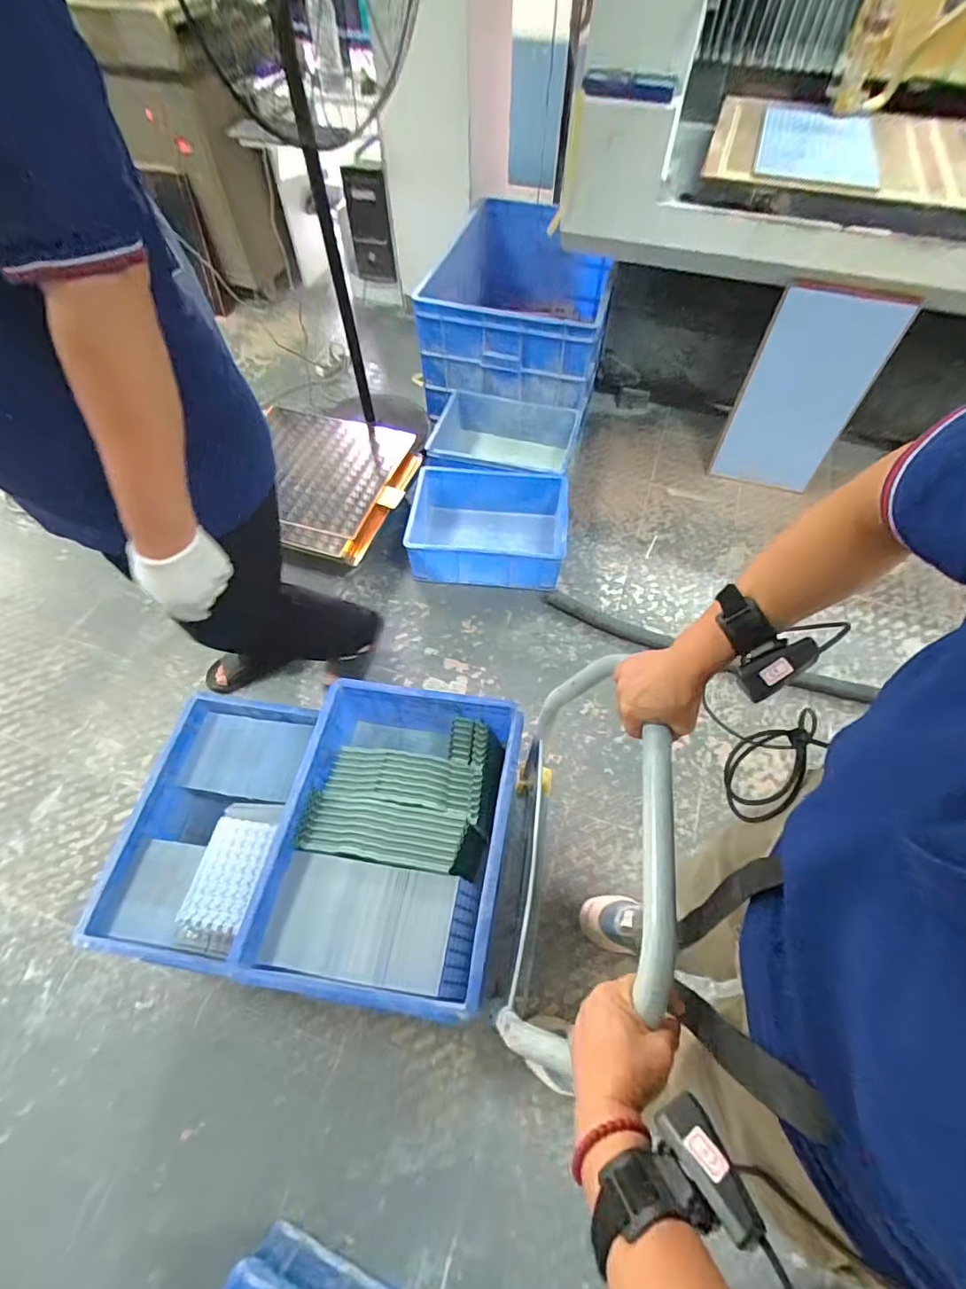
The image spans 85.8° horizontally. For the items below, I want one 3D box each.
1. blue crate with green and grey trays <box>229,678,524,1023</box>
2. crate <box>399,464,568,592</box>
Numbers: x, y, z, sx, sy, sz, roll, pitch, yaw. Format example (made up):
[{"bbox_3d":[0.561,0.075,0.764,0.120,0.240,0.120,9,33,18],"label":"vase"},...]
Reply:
[{"bbox_3d":[-0.147,0.313,0.874,0.364,0.193,0.467,9,60,6],"label":"blue crate with green and grey trays"},{"bbox_3d":[0.008,-0.372,1.663,0.514,0.153,0.376,3,59,2],"label":"crate"}]

